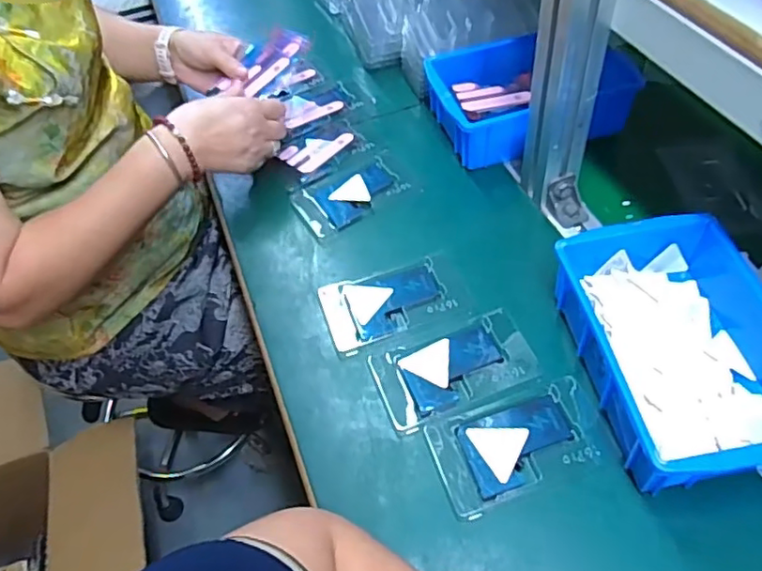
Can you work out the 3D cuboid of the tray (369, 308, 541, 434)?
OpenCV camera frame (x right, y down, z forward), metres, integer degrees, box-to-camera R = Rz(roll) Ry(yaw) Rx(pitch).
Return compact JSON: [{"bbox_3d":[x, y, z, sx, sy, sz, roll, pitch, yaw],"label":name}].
[{"bbox_3d":[0.061,0.067,0.489,0.126,0.009,0.073,-18,53,-9],"label":"tray"}]

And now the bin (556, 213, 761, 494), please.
[{"bbox_3d":[0.228,0.047,0.448,0.139,0.070,0.201,-9,52,-2],"label":"bin"}]

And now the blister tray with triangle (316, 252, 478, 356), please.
[{"bbox_3d":[0.012,0.013,0.531,0.122,0.006,0.075,-16,52,-7],"label":"blister tray with triangle"}]

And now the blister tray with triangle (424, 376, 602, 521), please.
[{"bbox_3d":[0.103,0.119,0.444,0.124,0.008,0.070,-16,52,-8],"label":"blister tray with triangle"}]

